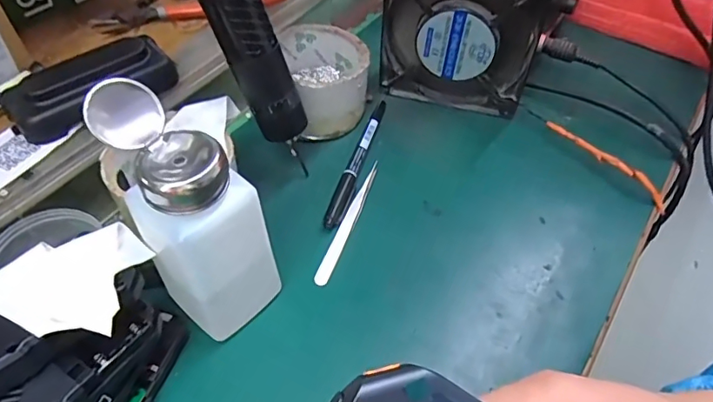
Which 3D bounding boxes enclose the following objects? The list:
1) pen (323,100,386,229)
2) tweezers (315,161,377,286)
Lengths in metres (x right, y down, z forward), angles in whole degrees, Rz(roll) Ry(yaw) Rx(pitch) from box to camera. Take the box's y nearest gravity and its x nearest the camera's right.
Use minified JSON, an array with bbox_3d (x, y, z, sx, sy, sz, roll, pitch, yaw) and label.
[{"bbox_3d":[0.001,-0.034,0.400,0.012,0.010,0.138,15,52,10],"label":"pen"},{"bbox_3d":[-0.004,0.014,0.364,0.010,0.006,0.103,18,52,13],"label":"tweezers"}]

